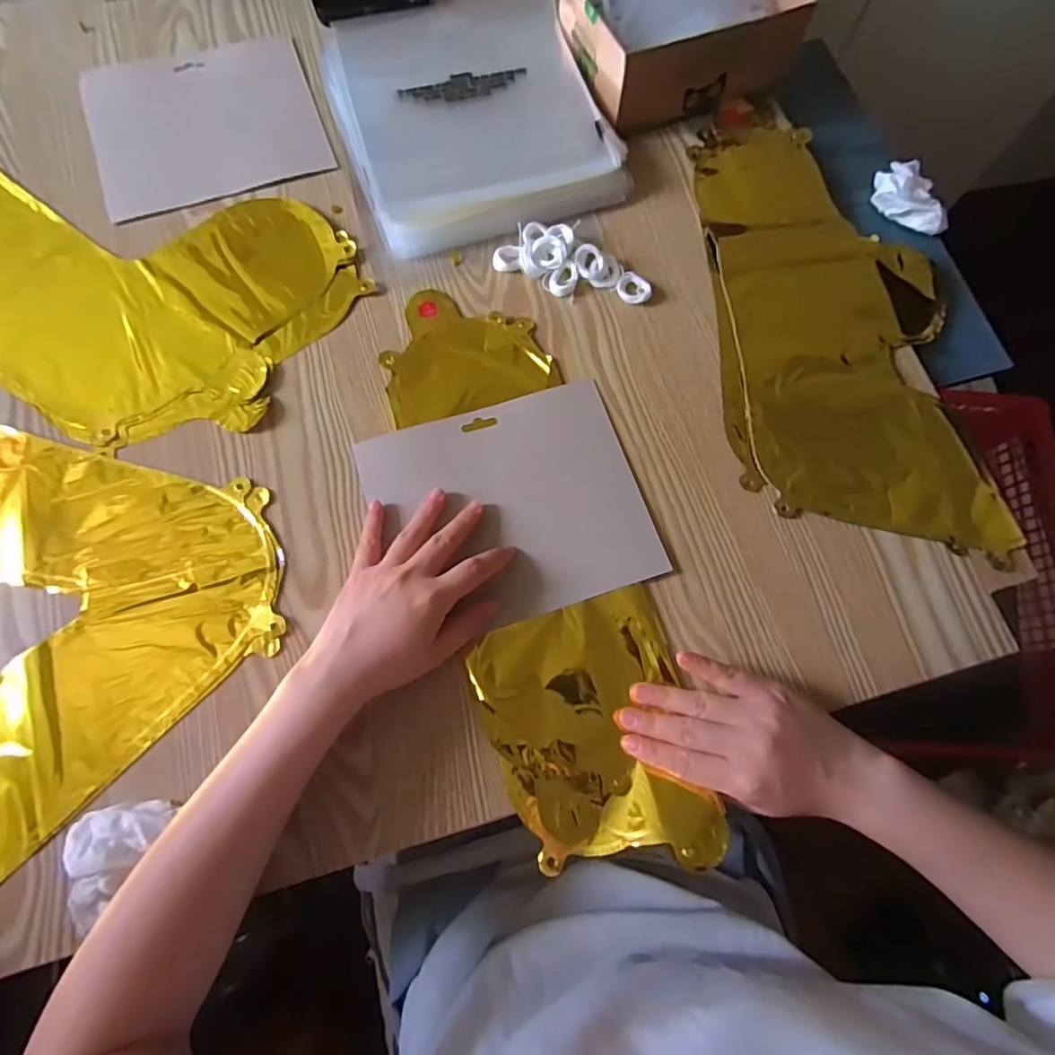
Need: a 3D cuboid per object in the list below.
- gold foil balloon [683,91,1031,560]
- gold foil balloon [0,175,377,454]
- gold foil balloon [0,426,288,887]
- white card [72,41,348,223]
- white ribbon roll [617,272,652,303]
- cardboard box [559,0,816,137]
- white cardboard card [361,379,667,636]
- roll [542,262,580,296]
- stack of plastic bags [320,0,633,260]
[{"bbox_3d":[0.251,-0.178,0.470,0.194,0.008,0.404,-2,73,-2],"label":"gold foil balloon"},{"bbox_3d":[-0.363,-0.219,0.463,0.414,0.009,0.243,29,75,7],"label":"gold foil balloon"},{"bbox_3d":[-0.369,0.027,0.391,0.311,0.006,0.352,-40,78,-12],"label":"gold foil balloon"},{"bbox_3d":[-0.285,-0.360,0.511,0.190,0.005,0.161,-19,78,-8],"label":"white card"},{"bbox_3d":[0.086,-0.194,0.468,0.027,0.010,0.022,43,77,10],"label":"white ribbon roll"},{"bbox_3d":[0.130,-0.445,0.504,0.189,0.076,0.142,-29,76,-10],"label":"cardboard box"},{"bbox_3d":[-0.012,-0.018,0.419,0.188,0.011,0.163,-18,74,-6],"label":"white cardboard card"},{"bbox_3d":[0.028,-0.201,0.467,0.028,0.010,0.022,-29,76,-10],"label":"roll"},{"bbox_3d":[-0.051,-0.359,0.500,0.213,0.035,0.225,-20,75,-8],"label":"stack of plastic bags"}]

